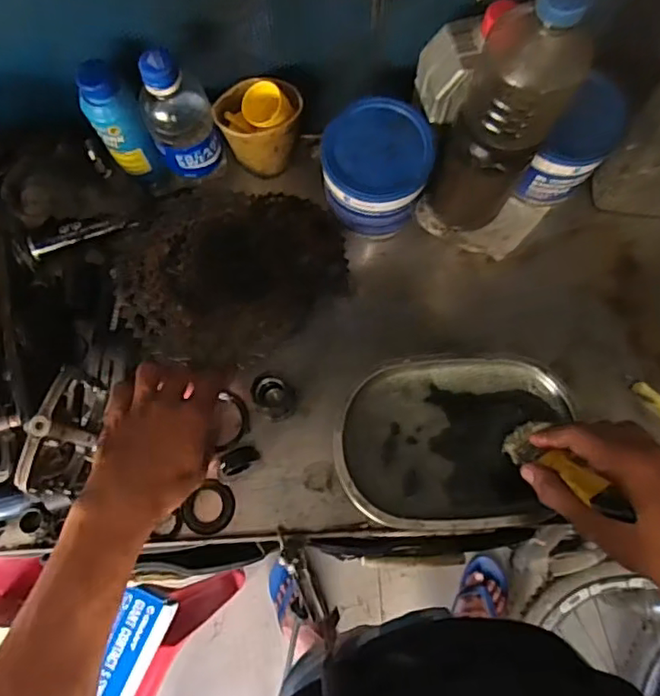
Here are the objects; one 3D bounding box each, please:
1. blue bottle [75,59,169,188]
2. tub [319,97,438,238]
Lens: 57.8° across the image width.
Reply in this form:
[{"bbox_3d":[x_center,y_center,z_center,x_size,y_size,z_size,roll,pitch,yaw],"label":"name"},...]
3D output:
[{"bbox_3d":[-0.197,-0.204,0.577,0.043,0.165,0.040,-25,75,-5],"label":"blue bottle"},{"bbox_3d":[0.044,-0.169,0.579,0.099,0.093,0.096,-1,74,2],"label":"tub"}]

